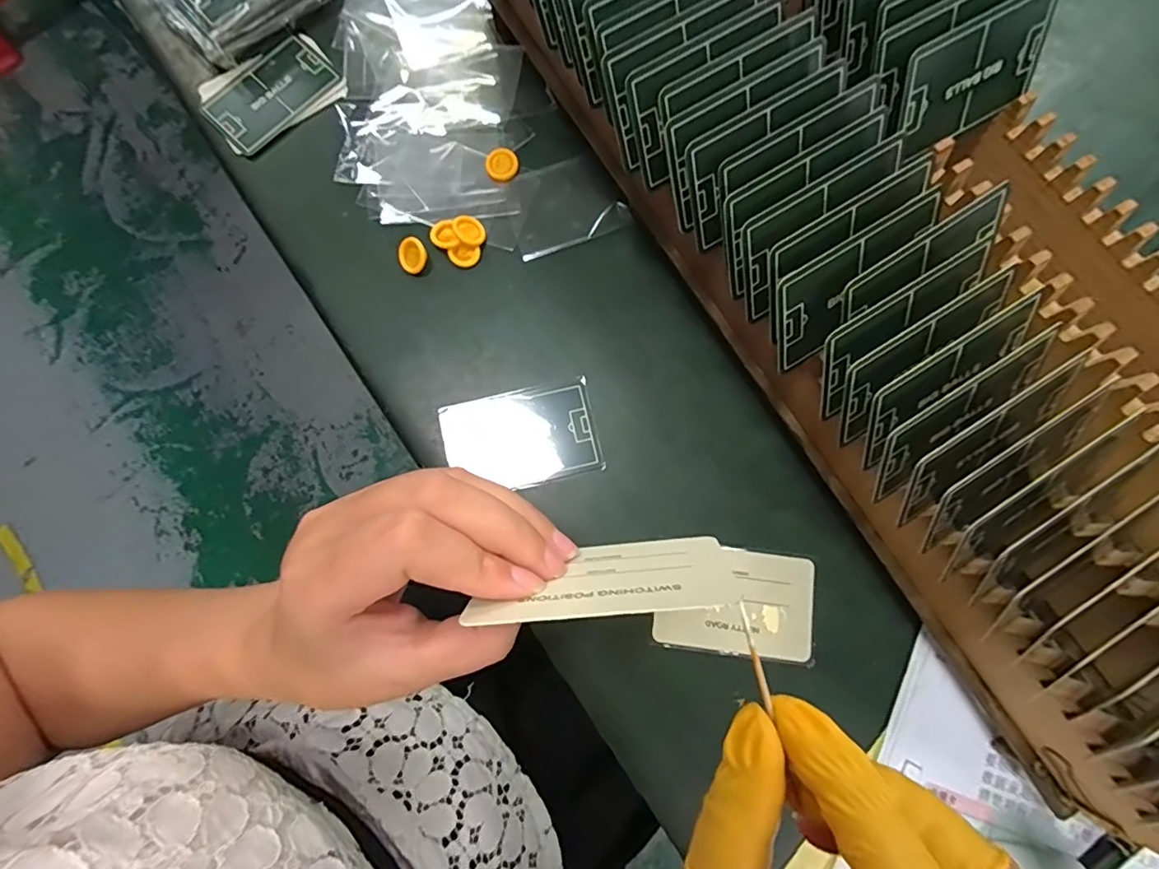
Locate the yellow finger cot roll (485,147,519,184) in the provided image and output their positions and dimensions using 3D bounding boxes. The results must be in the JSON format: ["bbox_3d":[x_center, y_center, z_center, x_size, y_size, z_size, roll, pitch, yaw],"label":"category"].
[{"bbox_3d":[-0.050,-0.173,0.341,0.020,0.006,0.021,0,80,1],"label":"yellow finger cot roll"}]

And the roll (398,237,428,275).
[{"bbox_3d":[-0.102,-0.110,0.327,0.019,0.005,0.019,3,107,11],"label":"roll"}]

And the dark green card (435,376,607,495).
[{"bbox_3d":[-0.032,0.002,0.309,0.087,0.004,0.056,-13,82,-5],"label":"dark green card"}]

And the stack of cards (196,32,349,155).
[{"bbox_3d":[-0.205,-0.228,0.356,0.086,0.008,0.060,-34,81,-5],"label":"stack of cards"}]

